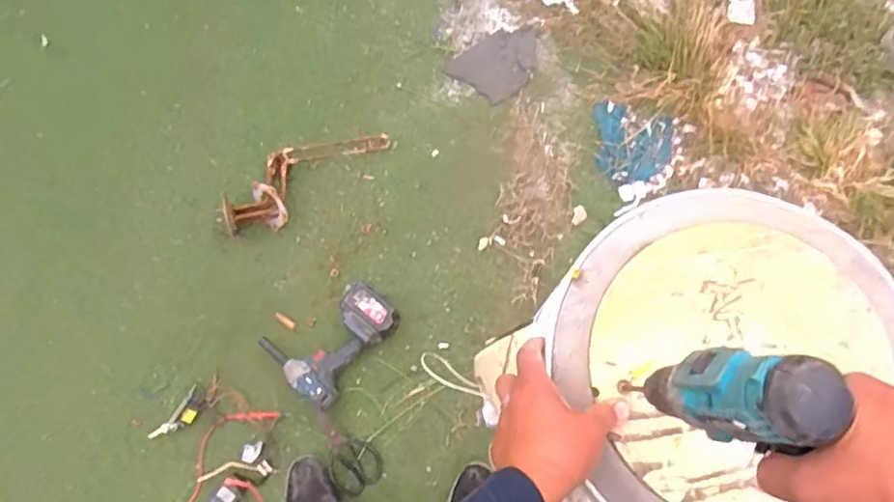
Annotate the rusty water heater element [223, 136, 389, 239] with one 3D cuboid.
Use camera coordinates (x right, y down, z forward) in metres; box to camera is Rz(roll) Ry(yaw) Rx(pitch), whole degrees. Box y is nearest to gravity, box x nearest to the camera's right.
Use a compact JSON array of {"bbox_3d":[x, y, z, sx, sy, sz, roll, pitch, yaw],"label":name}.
[{"bbox_3d":[-0.334,-0.188,1.391,0.413,0.103,0.144,-40,79,-9],"label":"rusty water heater element"}]

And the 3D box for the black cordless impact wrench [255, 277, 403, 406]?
[{"bbox_3d":[-0.255,0.178,1.326,0.210,0.082,0.260,37,79,9],"label":"black cordless impact wrench"}]

